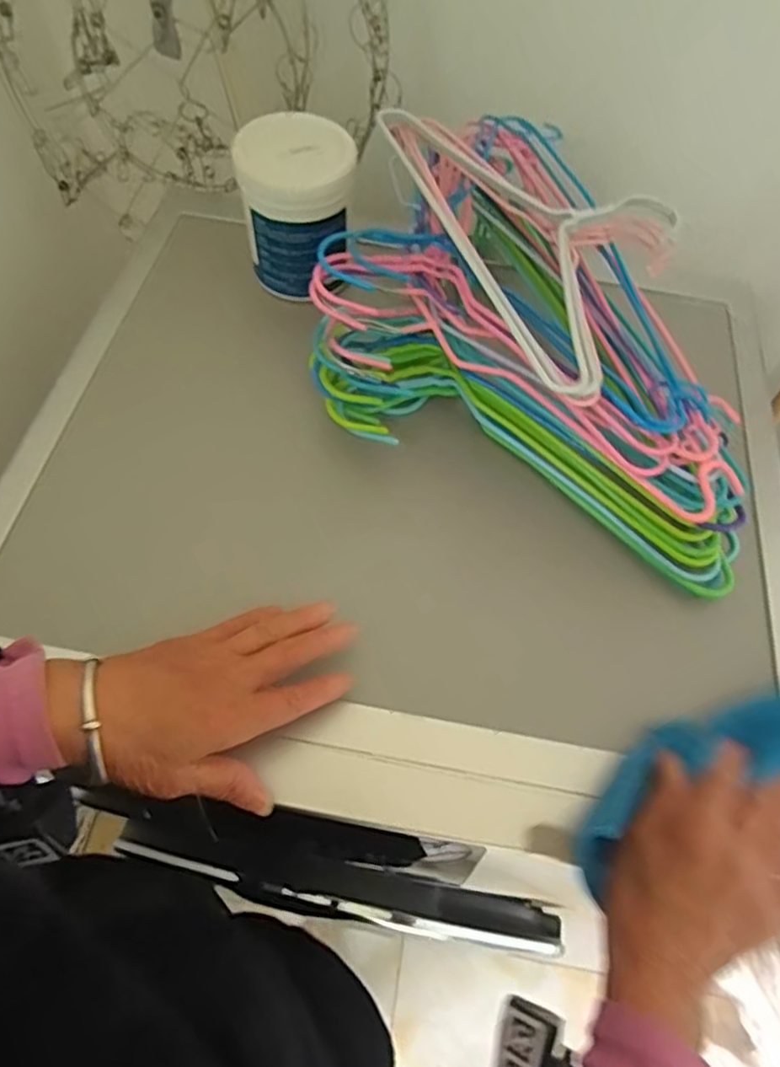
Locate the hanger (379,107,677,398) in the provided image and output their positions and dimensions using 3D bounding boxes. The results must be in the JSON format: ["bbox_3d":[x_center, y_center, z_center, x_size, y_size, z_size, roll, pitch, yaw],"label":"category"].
[{"bbox_3d":[0.121,-0.217,0.452,0.173,0.023,0.293,-15,60,-12],"label":"hanger"}]

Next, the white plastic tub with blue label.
[{"bbox_3d":[-0.076,-0.267,0.538,0.097,0.111,0.077,-5,61,-6],"label":"white plastic tub with blue label"}]

